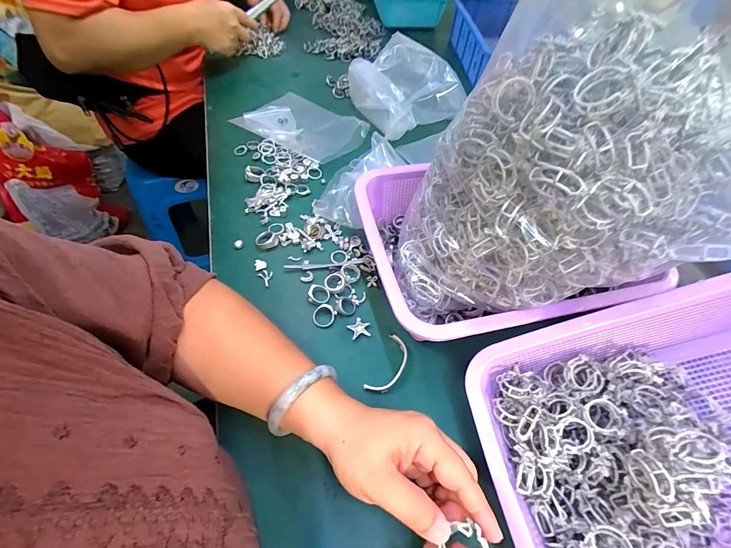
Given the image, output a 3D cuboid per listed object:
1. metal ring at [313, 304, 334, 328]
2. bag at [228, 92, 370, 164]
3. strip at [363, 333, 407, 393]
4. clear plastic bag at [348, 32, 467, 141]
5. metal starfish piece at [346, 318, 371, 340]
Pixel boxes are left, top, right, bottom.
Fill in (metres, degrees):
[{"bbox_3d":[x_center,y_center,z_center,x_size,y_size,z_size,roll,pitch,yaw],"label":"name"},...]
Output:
[{"bbox_3d":[-0.046,0.045,0.368,0.024,0.005,0.024,2,55,-3],"label":"metal ring"},{"bbox_3d":[-0.106,-0.253,0.570,0.196,0.018,0.148,34,60,18],"label":"bag"},{"bbox_3d":[0.024,0.092,0.341,0.027,0.005,0.065,24,57,14],"label":"strip"},{"bbox_3d":[0.067,-0.314,0.584,0.165,0.096,0.150,-26,61,-20],"label":"clear plastic bag"},{"bbox_3d":[-0.007,0.058,0.364,0.023,0.004,0.022,-11,57,-12],"label":"metal starfish piece"}]

